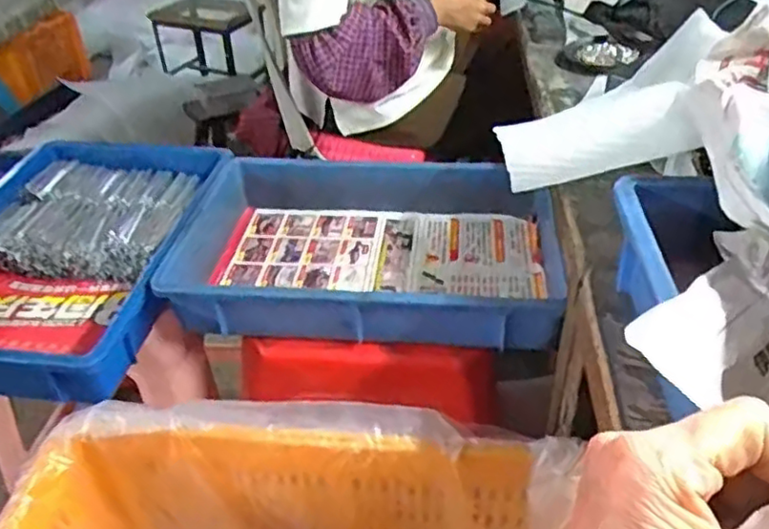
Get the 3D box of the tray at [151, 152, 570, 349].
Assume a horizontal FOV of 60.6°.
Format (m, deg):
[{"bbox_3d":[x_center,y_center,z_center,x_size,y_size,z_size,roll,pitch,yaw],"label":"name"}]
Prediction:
[{"bbox_3d":[-0.018,-0.026,0.794,0.424,0.076,0.299,3,38,4],"label":"tray"}]

